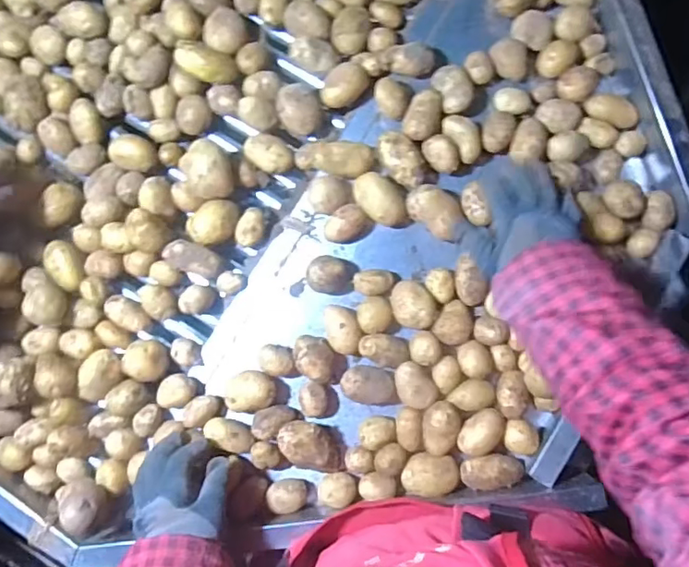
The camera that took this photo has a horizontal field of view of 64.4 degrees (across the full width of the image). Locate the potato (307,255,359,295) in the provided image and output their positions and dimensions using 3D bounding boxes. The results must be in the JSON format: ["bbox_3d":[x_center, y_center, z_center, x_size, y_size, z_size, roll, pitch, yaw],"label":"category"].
[{"bbox_3d":[-0.013,-0.009,0.624,0.052,0.040,0.042,-4,83,7],"label":"potato"}]

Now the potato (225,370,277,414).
[{"bbox_3d":[-0.109,0.123,0.619,0.060,0.043,0.045,-16,81,5],"label":"potato"}]

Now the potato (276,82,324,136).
[{"bbox_3d":[-0.053,-0.205,0.643,0.049,0.044,0.062,0,83,7],"label":"potato"}]

